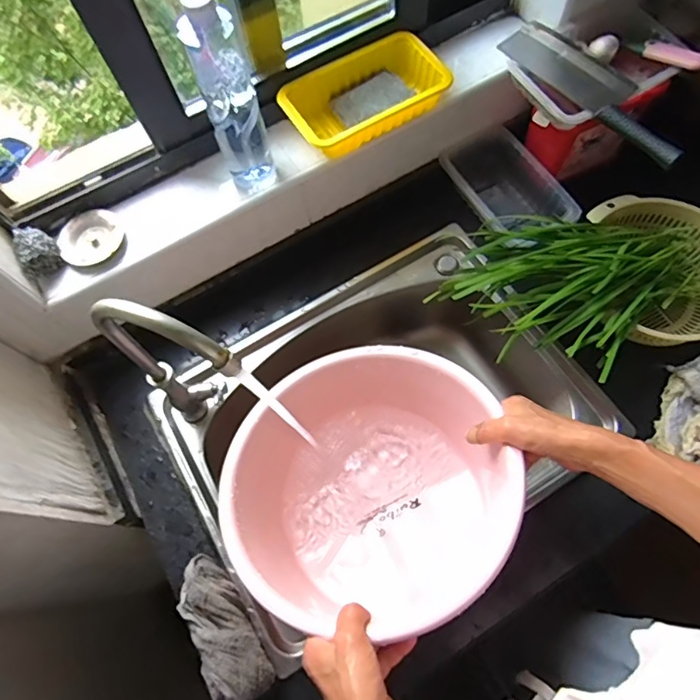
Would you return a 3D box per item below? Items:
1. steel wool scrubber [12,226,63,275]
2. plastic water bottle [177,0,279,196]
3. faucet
[{"bbox_3d":[-0.394,-0.126,0.638,0.038,0.045,0.061,-29,69,-8],"label":"steel wool scrubber"},{"bbox_3d":[-0.137,-0.289,0.586,0.061,0.233,0.057,-19,68,-4],"label":"plastic water bottle"},{"bbox_3d":[-0.179,0.035,0.581,0.157,0.308,0.037,14,70,9],"label":"faucet"}]

